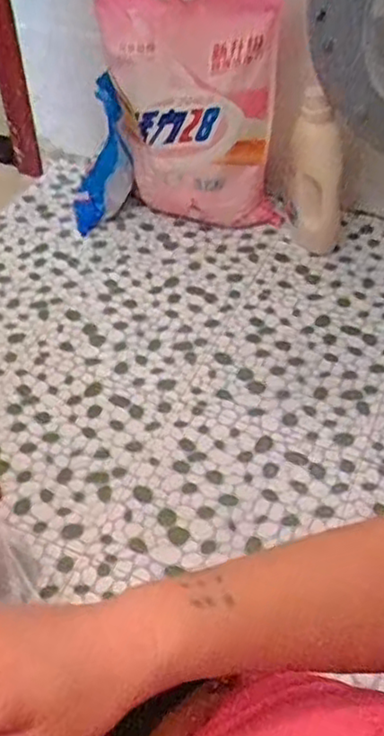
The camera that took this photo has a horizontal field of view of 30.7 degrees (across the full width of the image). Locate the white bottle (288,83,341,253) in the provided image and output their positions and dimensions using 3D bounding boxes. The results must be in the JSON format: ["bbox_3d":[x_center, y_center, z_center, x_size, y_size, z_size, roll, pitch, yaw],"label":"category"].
[{"bbox_3d":[0.242,-0.384,1.336,0.103,0.275,0.111,14,47,16],"label":"white bottle"}]

